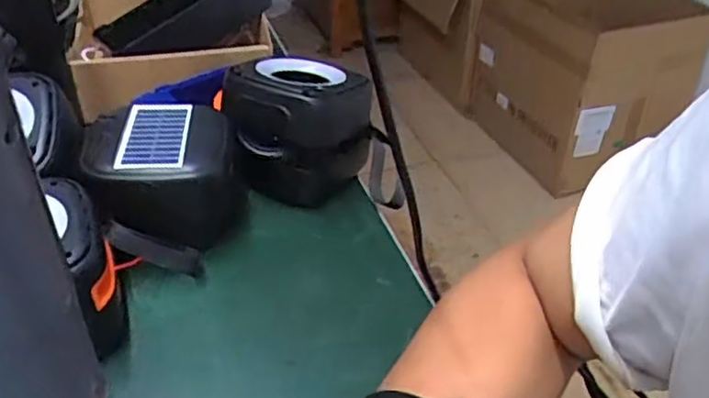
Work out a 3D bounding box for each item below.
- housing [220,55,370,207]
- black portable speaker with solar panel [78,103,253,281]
[{"bbox_3d":[-0.042,-0.058,0.591,0.108,0.108,0.093,6,37,6],"label":"housing"},{"bbox_3d":[-0.144,-0.006,0.525,0.108,0.090,0.121,-8,38,-12],"label":"black portable speaker with solar panel"}]

